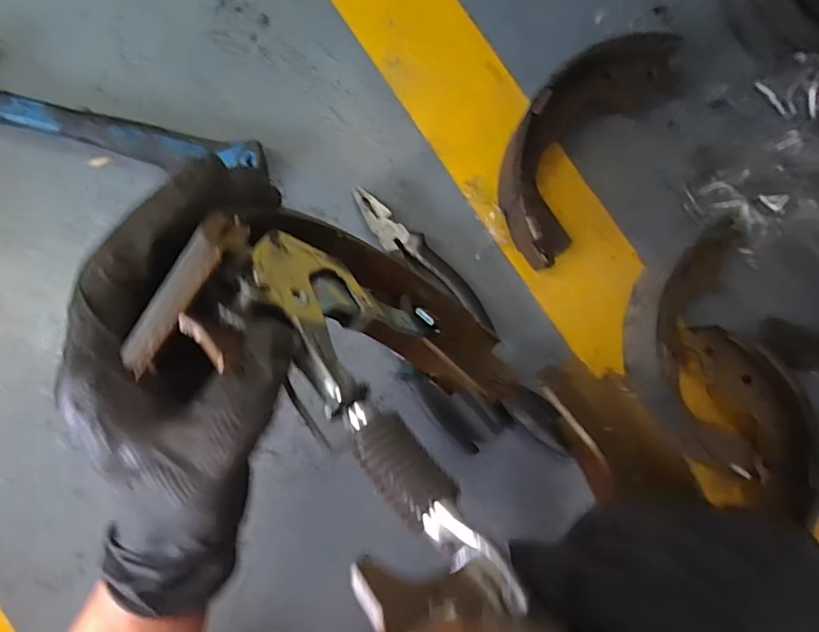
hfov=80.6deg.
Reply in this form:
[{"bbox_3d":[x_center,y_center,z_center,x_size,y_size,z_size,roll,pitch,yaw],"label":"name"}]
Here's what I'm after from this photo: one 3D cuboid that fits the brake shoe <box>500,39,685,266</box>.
[{"bbox_3d":[0.159,-0.170,0.447,0.100,0.053,0.251,37,85,-1],"label":"brake shoe"}]

